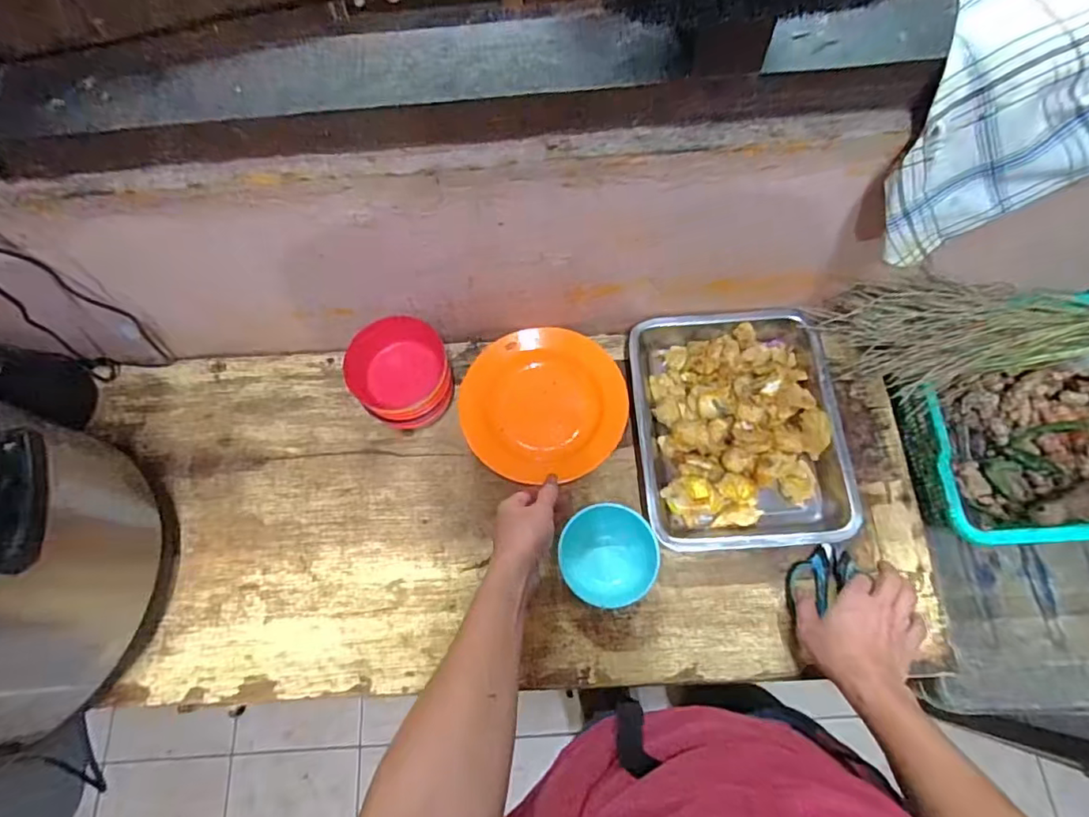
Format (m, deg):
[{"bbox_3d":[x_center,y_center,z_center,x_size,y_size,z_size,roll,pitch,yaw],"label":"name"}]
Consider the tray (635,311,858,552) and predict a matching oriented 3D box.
[{"bbox_3d":[0.239,0.018,0.697,0.242,0.049,0.300,-4,70,1],"label":"tray"}]

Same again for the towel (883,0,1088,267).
[{"bbox_3d":[0.427,-0.294,0.490,0.285,0.159,0.197,-16,70,-3],"label":"towel"}]

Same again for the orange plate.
[{"bbox_3d":[-0.005,-0.005,0.730,0.212,0.032,0.197,-1,70,2],"label":"orange plate"}]

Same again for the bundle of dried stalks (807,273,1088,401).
[{"bbox_3d":[0.536,-0.094,0.692,0.356,0.090,0.119,-4,70,1],"label":"bundle of dried stalks"}]

